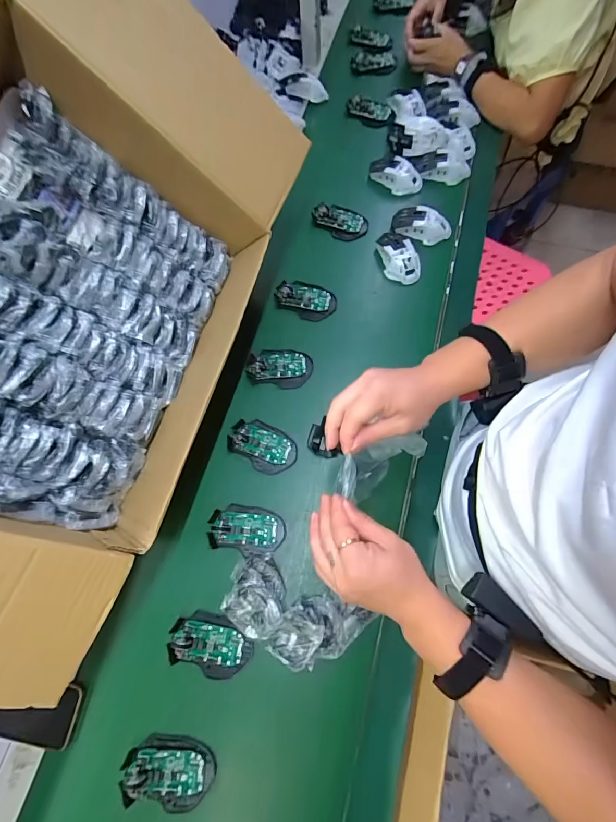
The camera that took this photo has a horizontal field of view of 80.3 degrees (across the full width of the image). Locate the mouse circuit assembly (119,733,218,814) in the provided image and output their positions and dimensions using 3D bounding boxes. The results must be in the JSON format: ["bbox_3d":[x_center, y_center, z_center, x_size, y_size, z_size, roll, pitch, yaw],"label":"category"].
[{"bbox_3d":[-0.180,0.462,0.466,0.113,0.029,0.070,11,72,6],"label":"mouse circuit assembly"}]

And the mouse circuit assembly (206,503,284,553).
[{"bbox_3d":[-0.093,0.181,0.561,0.113,0.019,0.064,6,72,4],"label":"mouse circuit assembly"}]

